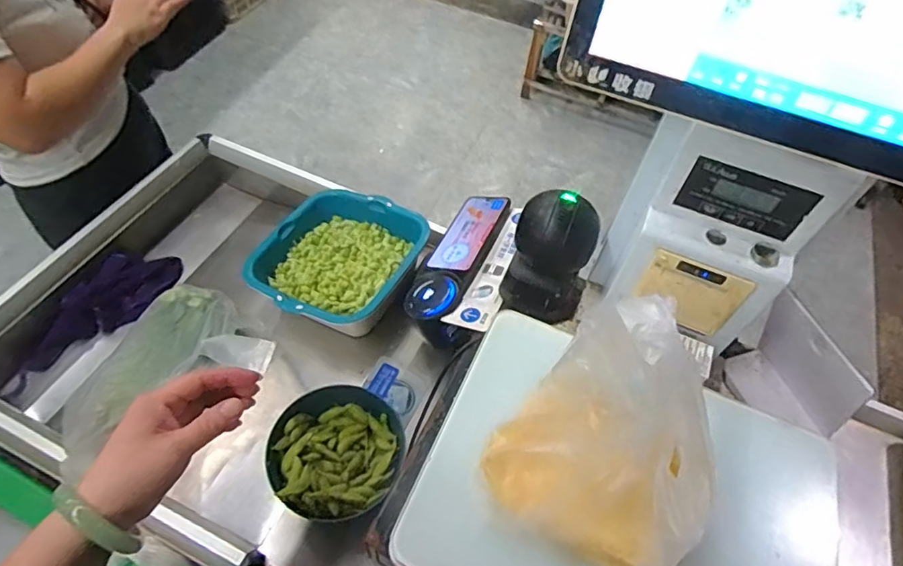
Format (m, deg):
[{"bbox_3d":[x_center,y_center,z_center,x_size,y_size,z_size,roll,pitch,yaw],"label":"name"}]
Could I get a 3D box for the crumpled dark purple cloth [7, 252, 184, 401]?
[{"bbox_3d":[-0.535,0.052,0.809,0.104,0.059,0.278,16,55,7],"label":"crumpled dark purple cloth"}]

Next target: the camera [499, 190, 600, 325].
[{"bbox_3d":[0.116,-0.032,0.634,0.097,0.147,0.087,18,56,8],"label":"camera"}]

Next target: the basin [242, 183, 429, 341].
[{"bbox_3d":[-0.168,-0.036,0.805,0.217,0.079,0.228,28,57,14],"label":"basin"}]

